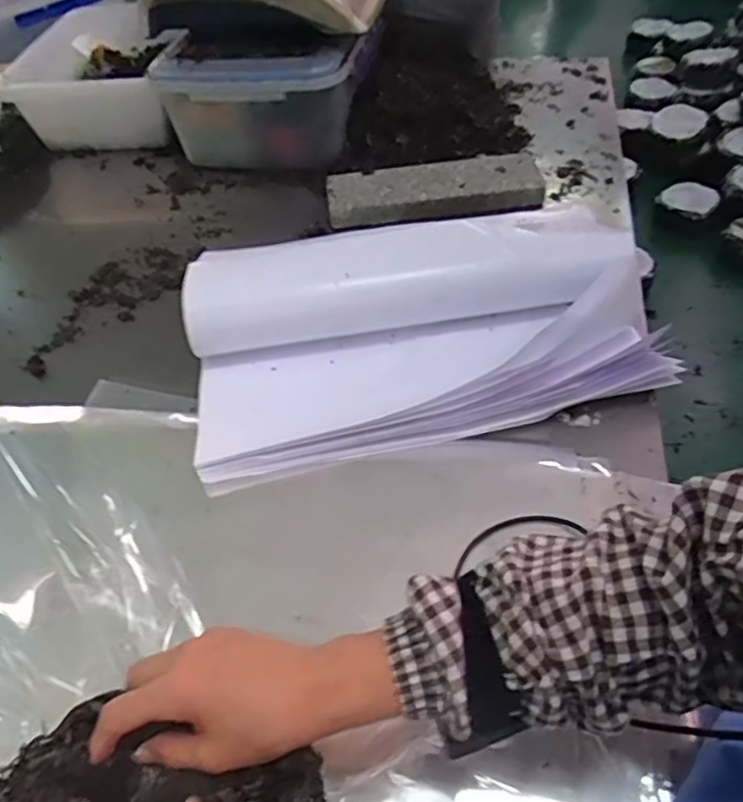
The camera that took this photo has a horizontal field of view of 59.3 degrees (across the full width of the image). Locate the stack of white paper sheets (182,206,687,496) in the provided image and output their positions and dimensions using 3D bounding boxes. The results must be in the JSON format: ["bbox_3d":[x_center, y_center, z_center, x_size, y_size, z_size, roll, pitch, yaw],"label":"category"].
[{"bbox_3d":[0.047,-0.090,0.700,0.488,0.086,0.295,-16,48,-8],"label":"stack of white paper sheets"}]

